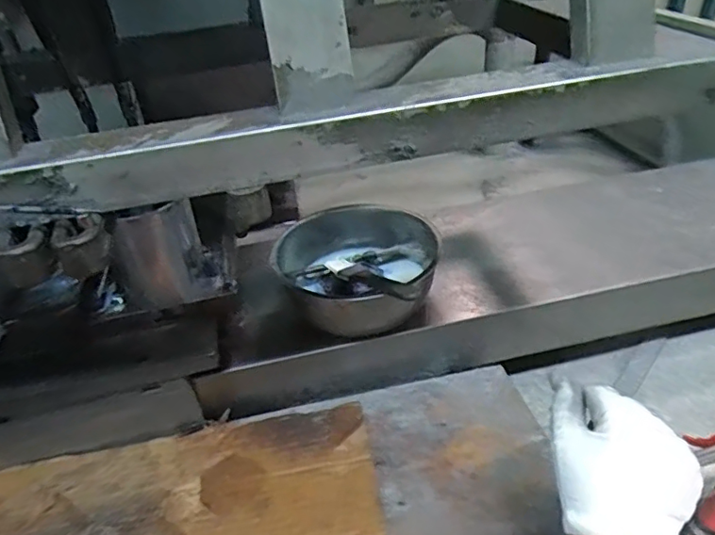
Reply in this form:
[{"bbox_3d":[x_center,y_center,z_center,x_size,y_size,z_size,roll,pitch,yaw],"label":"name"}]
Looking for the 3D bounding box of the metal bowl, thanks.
[{"bbox_3d":[0.002,0.005,0.634,0.177,0.077,0.177,-4,36,3],"label":"metal bowl"}]

